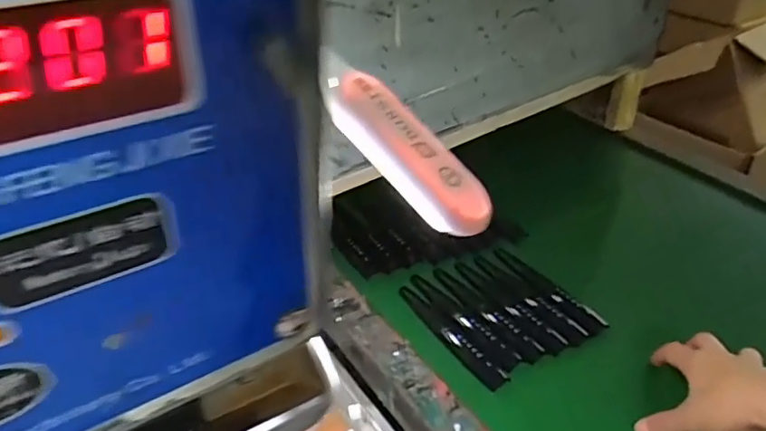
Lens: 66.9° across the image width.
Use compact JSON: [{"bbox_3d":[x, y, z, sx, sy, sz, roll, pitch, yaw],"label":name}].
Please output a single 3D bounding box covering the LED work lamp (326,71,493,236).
[{"bbox_3d":[0.010,-0.023,0.207,0.073,0.012,0.025,47,54,5],"label":"LED work lamp"}]

